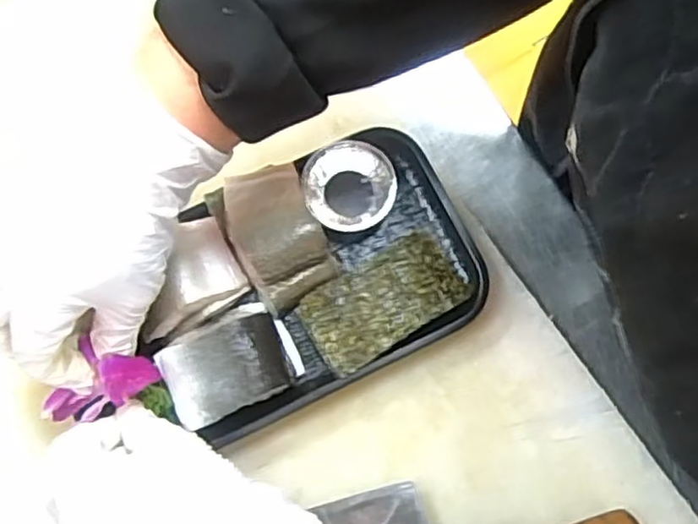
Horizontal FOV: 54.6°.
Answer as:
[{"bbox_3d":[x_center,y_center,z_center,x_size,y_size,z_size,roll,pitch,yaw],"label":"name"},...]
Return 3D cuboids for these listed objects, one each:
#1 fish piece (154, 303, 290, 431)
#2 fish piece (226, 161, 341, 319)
[{"bbox_3d":[-0.068,0.054,0.366,0.064,0.018,0.051,-26,78,-8],"label":"fish piece"},{"bbox_3d":[-0.041,-0.015,0.387,0.048,0.022,0.078,-24,78,-7],"label":"fish piece"}]

